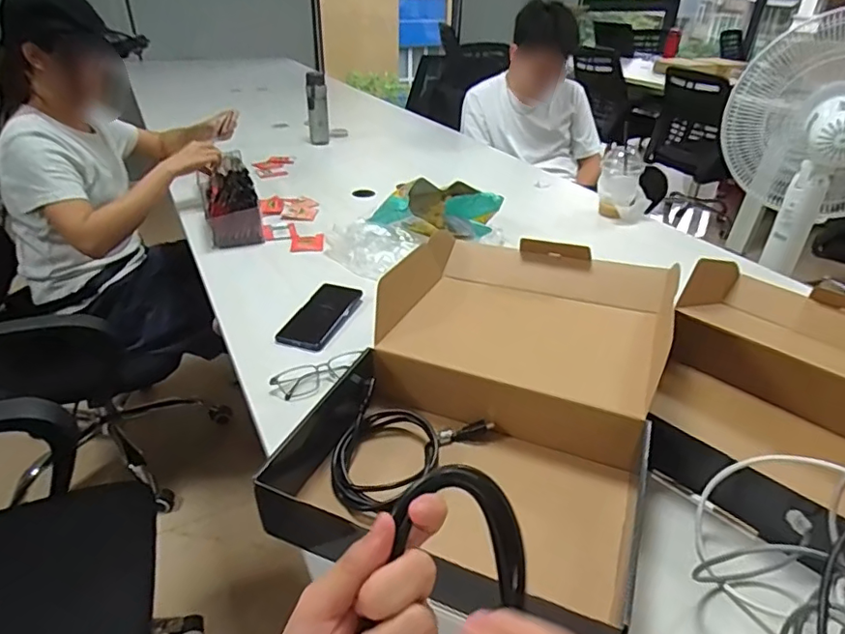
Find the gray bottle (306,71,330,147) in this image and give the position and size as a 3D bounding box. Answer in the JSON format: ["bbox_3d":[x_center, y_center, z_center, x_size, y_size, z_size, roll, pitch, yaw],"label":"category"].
[{"bbox_3d":[-0.329,-0.647,1.702,0.063,0.225,0.049,-5,33,-9],"label":"gray bottle"}]

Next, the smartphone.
[{"bbox_3d":[-0.159,-0.005,0.875,0.079,0.016,0.166,11,34,15],"label":"smartphone"}]

